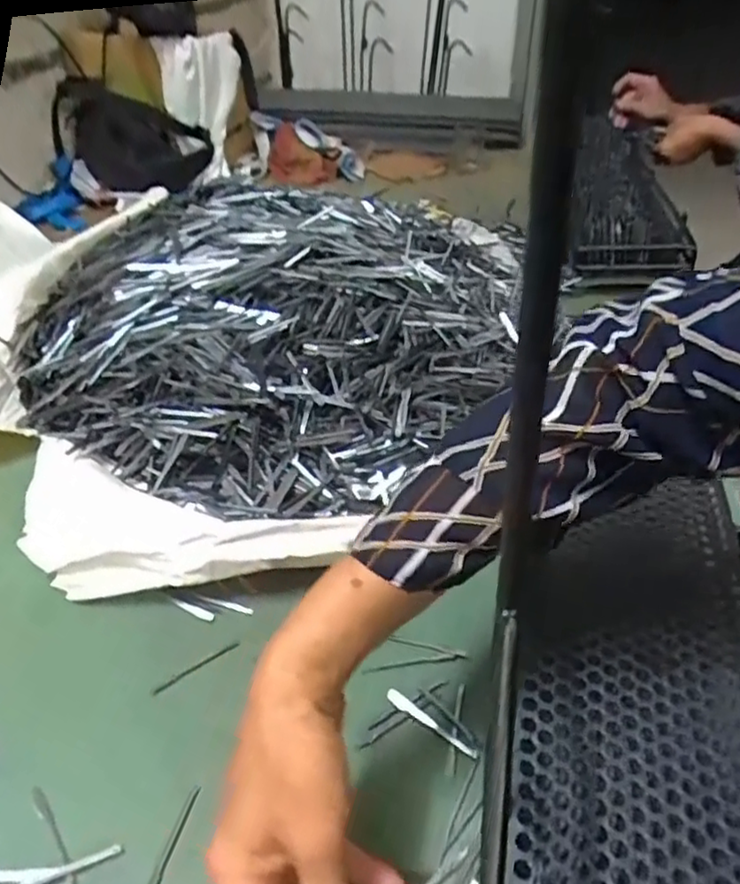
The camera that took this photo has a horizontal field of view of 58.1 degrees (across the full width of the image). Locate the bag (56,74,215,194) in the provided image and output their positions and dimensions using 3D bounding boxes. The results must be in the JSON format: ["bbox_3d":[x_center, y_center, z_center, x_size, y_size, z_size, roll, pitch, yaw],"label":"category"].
[{"bbox_3d":[-0.446,-0.566,1.207,0.284,0.145,0.175,30,48,33],"label":"bag"}]

